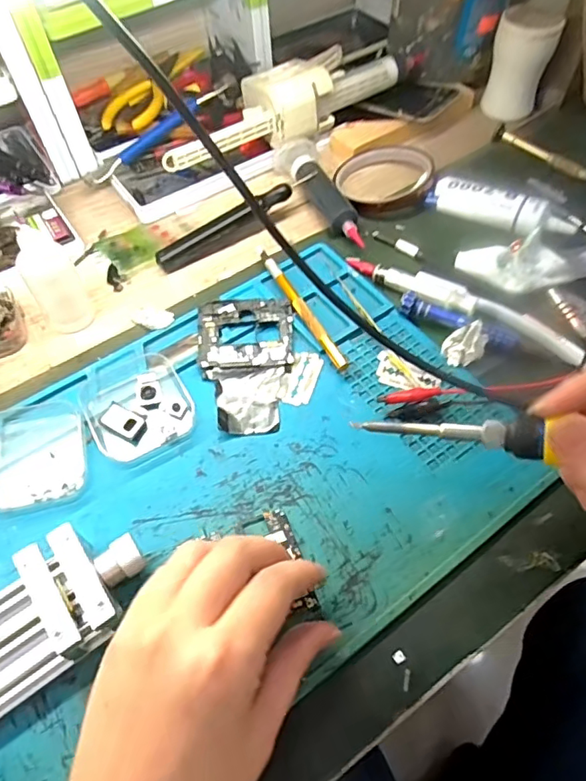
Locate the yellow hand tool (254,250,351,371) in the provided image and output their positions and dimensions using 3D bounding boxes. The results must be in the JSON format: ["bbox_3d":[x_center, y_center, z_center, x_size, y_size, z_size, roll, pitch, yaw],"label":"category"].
[{"bbox_3d":[0.004,-0.063,0.389,0.009,0.010,0.127,-25,61,-14],"label":"yellow hand tool"}]

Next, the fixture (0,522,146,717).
[{"bbox_3d":[-0.138,0.122,0.263,0.134,0.032,0.059,-34,63,-18],"label":"fixture"}]

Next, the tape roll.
[{"bbox_3d":[0.081,-0.188,0.468,0.082,0.023,0.082,-1,58,1],"label":"tape roll"}]

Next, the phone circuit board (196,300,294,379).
[{"bbox_3d":[-0.033,-0.039,0.376,0.066,0.007,0.059,-5,58,-1],"label":"phone circuit board"}]

